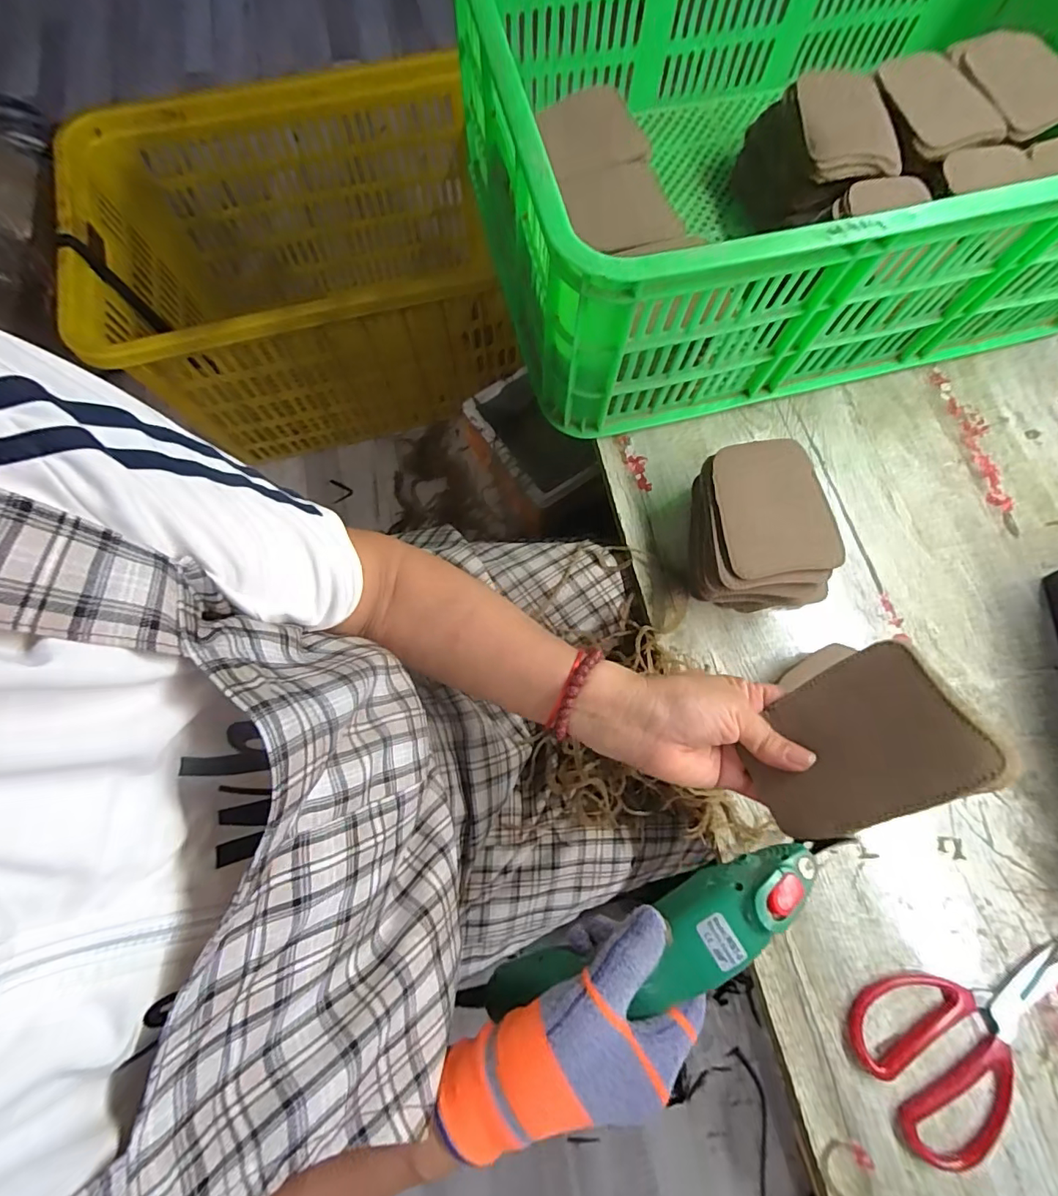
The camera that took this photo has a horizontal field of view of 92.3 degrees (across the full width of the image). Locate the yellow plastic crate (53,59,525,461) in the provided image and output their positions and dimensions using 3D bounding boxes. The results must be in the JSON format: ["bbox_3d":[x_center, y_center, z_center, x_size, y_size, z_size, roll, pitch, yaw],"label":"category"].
[{"bbox_3d":[-0.388,-0.589,0.975,0.687,0.383,0.549,-14,73,-4],"label":"yellow plastic crate"}]

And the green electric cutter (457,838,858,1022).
[{"bbox_3d":[0.061,0.204,0.297,0.243,0.051,0.042,-34,73,18],"label":"green electric cutter"}]

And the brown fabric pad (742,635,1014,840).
[{"bbox_3d":[0.190,0.087,0.299,0.119,0.011,0.088,-38,40,22],"label":"brown fabric pad"}]

